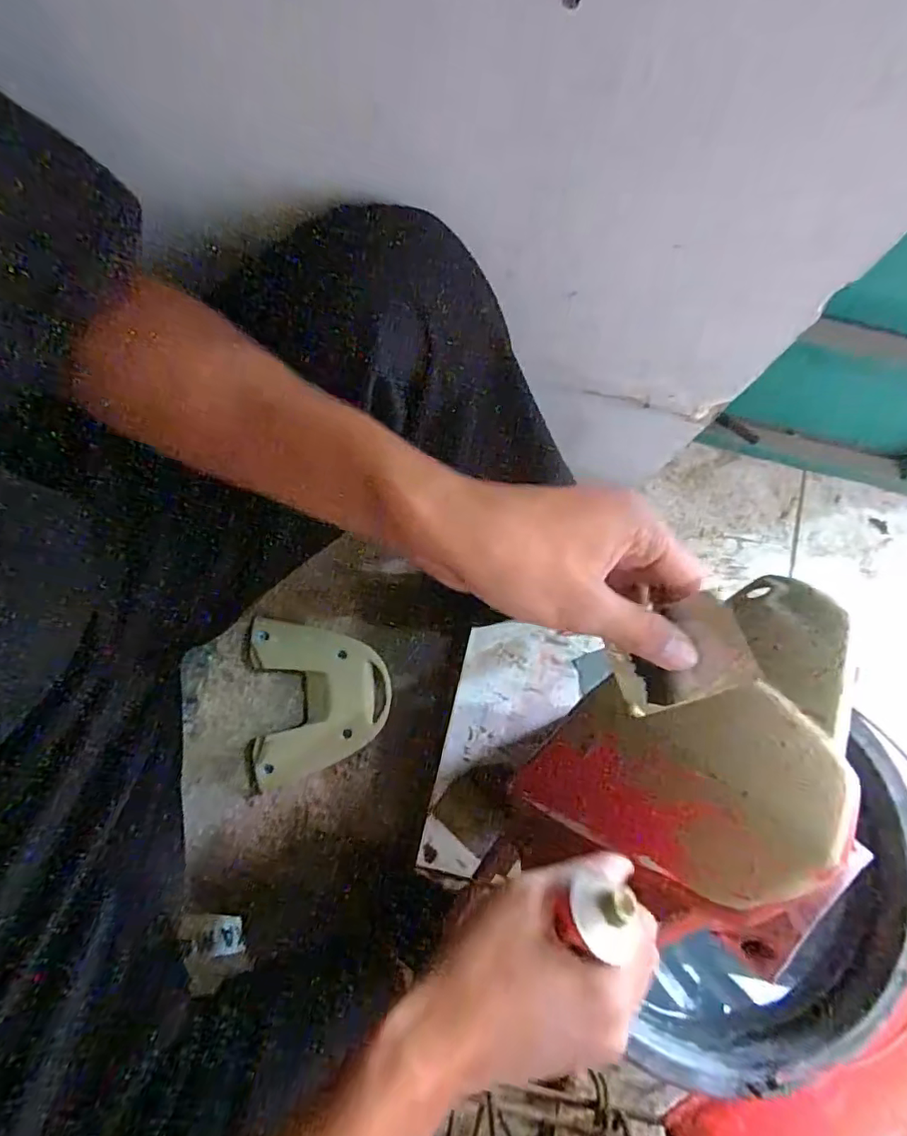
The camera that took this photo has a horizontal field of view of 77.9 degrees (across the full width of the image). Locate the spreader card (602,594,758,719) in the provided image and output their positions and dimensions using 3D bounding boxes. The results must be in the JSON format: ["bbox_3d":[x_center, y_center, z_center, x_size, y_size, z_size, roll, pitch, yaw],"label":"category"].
[{"bbox_3d":[0.101,0.041,0.256,0.057,0.008,0.043,-24,84,24],"label":"spreader card"}]

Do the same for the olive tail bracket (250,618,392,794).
[{"bbox_3d":[-0.173,0.169,0.731,0.173,0.020,0.201,-4,79,-1],"label":"olive tail bracket"}]

